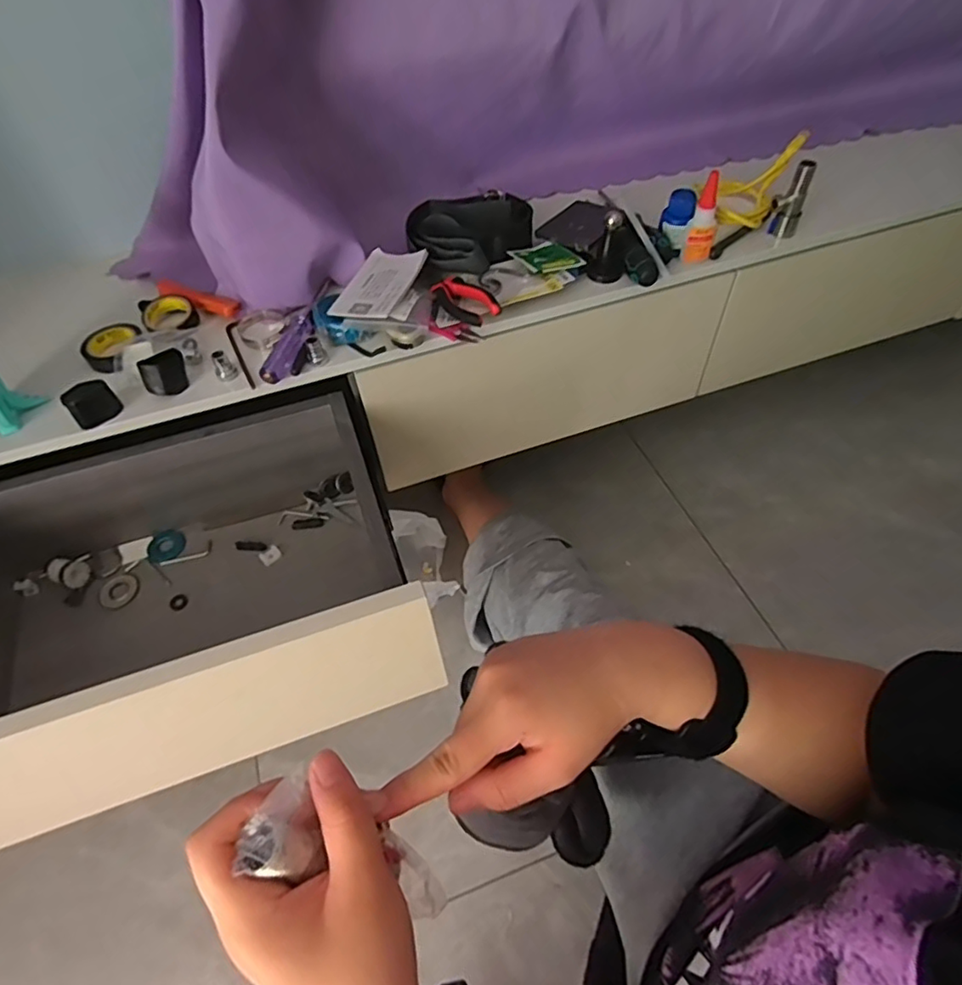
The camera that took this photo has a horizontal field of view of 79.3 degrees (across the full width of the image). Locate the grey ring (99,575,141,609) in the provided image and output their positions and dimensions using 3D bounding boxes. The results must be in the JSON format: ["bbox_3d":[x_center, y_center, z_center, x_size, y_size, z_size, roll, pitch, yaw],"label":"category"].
[{"bbox_3d":[-0.435,0.119,0.697,0.046,0.004,0.042,-2,52,2],"label":"grey ring"}]

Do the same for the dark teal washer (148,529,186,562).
[{"bbox_3d":[-0.398,0.068,0.735,0.041,0.009,0.047,16,55,15],"label":"dark teal washer"}]

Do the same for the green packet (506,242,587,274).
[{"bbox_3d":[0.079,-0.290,0.705,0.069,0.012,0.086,-24,55,-15],"label":"green packet"}]

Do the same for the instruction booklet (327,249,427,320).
[{"bbox_3d":[-0.119,-0.238,0.660,0.074,0.008,0.135,9,53,16],"label":"instruction booklet"}]

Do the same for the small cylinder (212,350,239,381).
[{"bbox_3d":[-0.276,-0.139,0.622,0.021,0.033,0.021,-26,55,-16],"label":"small cylinder"}]

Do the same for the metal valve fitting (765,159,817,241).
[{"bbox_3d":[0.388,-0.366,0.726,0.033,0.092,0.027,33,61,25],"label":"metal valve fitting"}]

